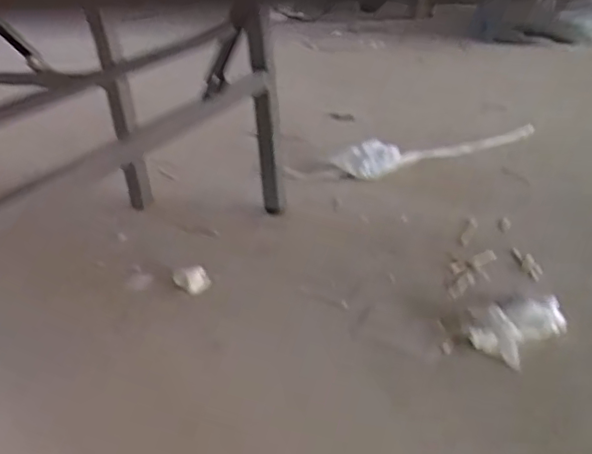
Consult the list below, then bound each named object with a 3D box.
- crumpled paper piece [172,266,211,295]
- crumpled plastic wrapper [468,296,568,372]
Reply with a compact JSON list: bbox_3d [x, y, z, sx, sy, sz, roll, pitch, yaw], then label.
[{"bbox_3d":[-0.138,0.072,0.838,0.049,0.040,0.021,-19,29,-22],"label":"crumpled paper piece"},{"bbox_3d":[0.250,0.106,0.695,0.108,0.041,0.069,-25,32,-32],"label":"crumpled plastic wrapper"}]

